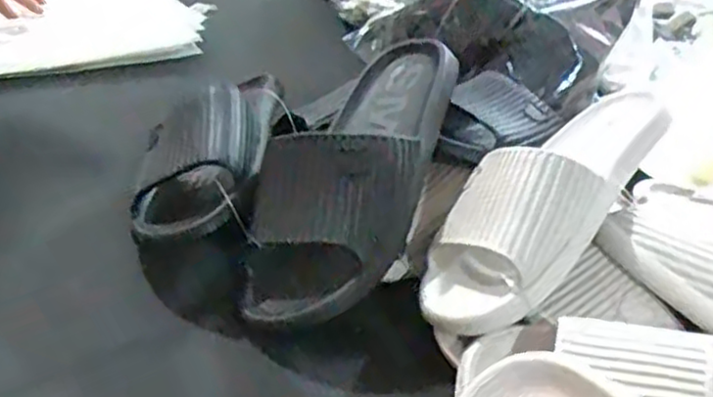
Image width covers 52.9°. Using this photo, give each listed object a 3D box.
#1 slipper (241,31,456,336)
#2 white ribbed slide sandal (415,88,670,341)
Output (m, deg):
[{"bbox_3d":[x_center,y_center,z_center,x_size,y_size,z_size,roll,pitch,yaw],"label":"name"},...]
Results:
[{"bbox_3d":[0.000,-0.031,0.534,0.122,0.076,0.278,18,57,15],"label":"slipper"},{"bbox_3d":[0.136,-0.006,0.506,0.090,0.079,0.247,31,61,31],"label":"white ribbed slide sandal"}]

